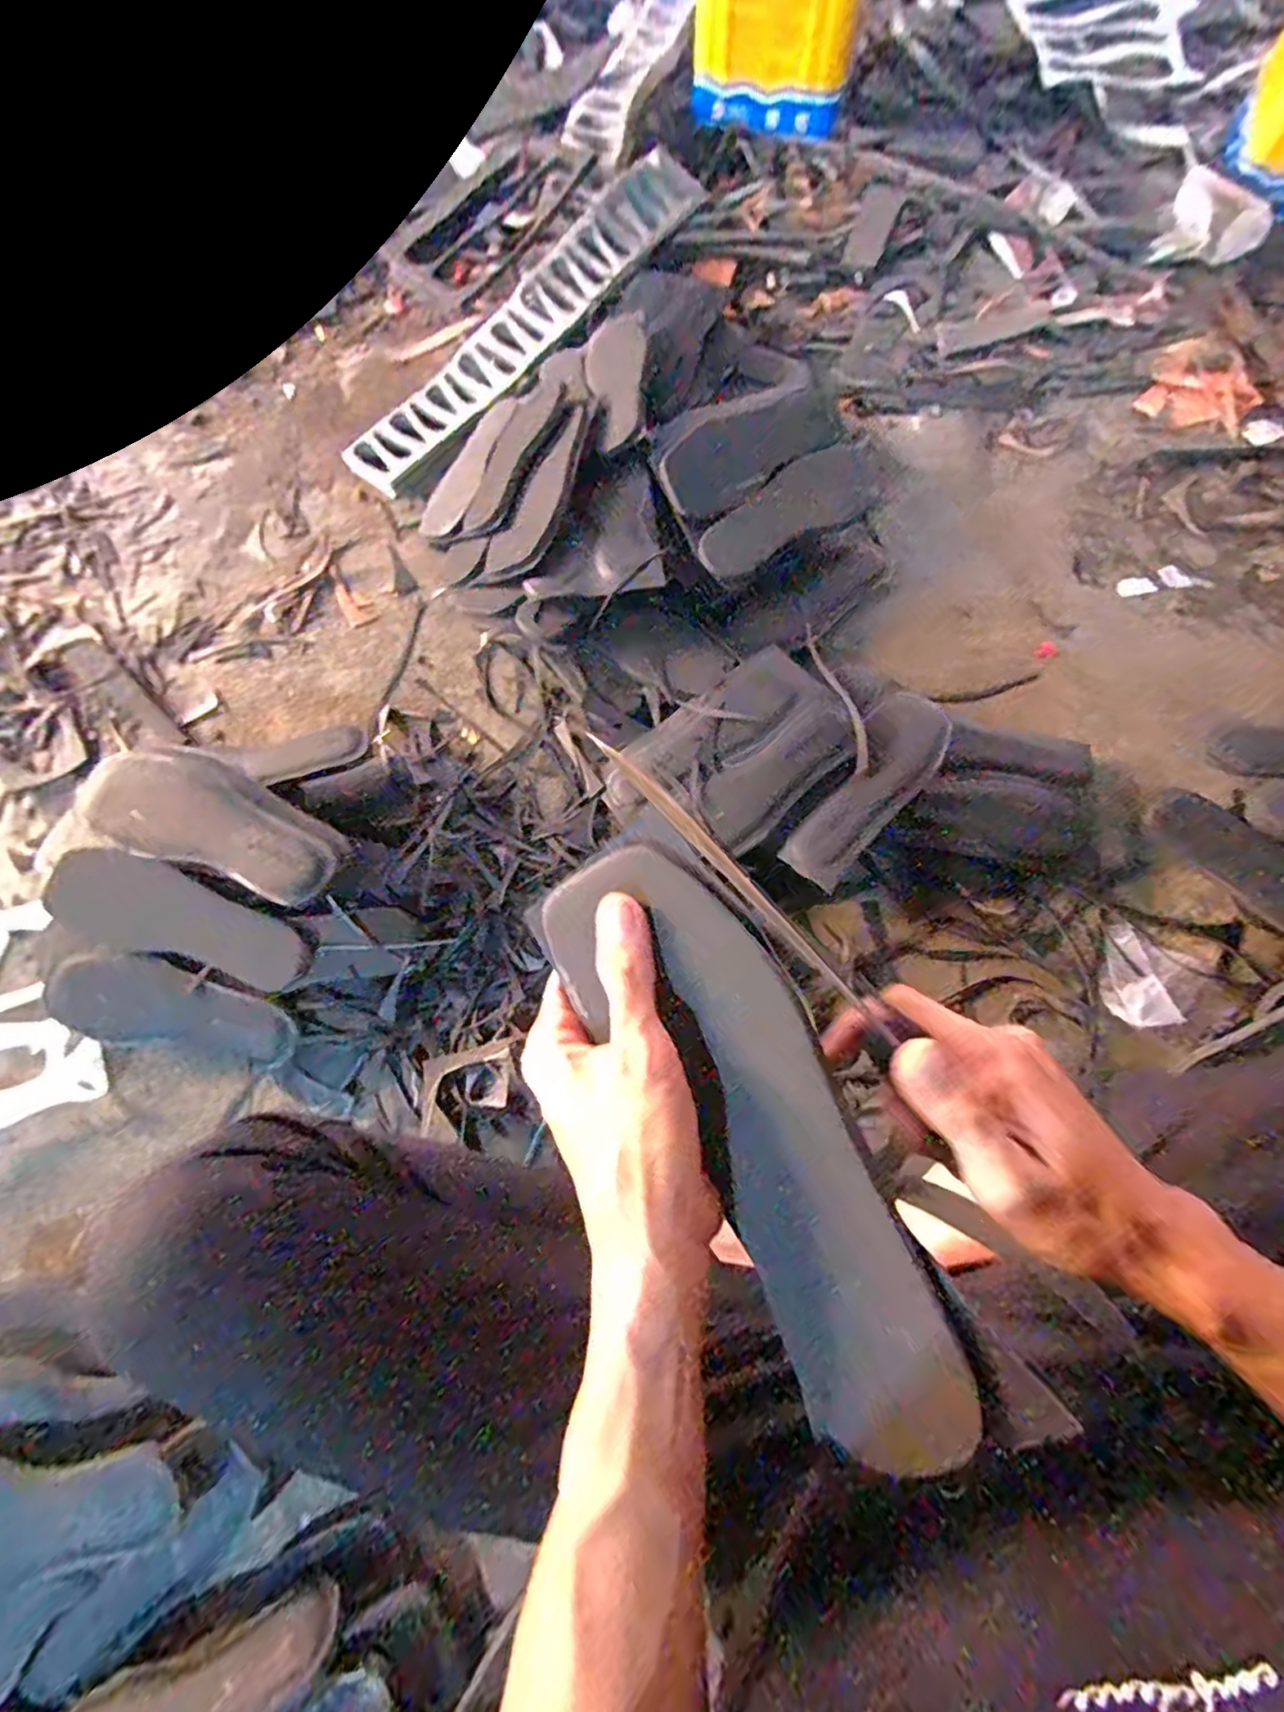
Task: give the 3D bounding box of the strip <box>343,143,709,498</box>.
[{"bbox_3d":[-0.165,-0.757,0.915,0.117,0.032,0.640,43,84,2],"label":"strip"}]

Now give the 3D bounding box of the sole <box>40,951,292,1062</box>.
[{"bbox_3d":[-0.455,0.142,0.628,0.240,0.017,0.090,6,100,1],"label":"sole"}]

